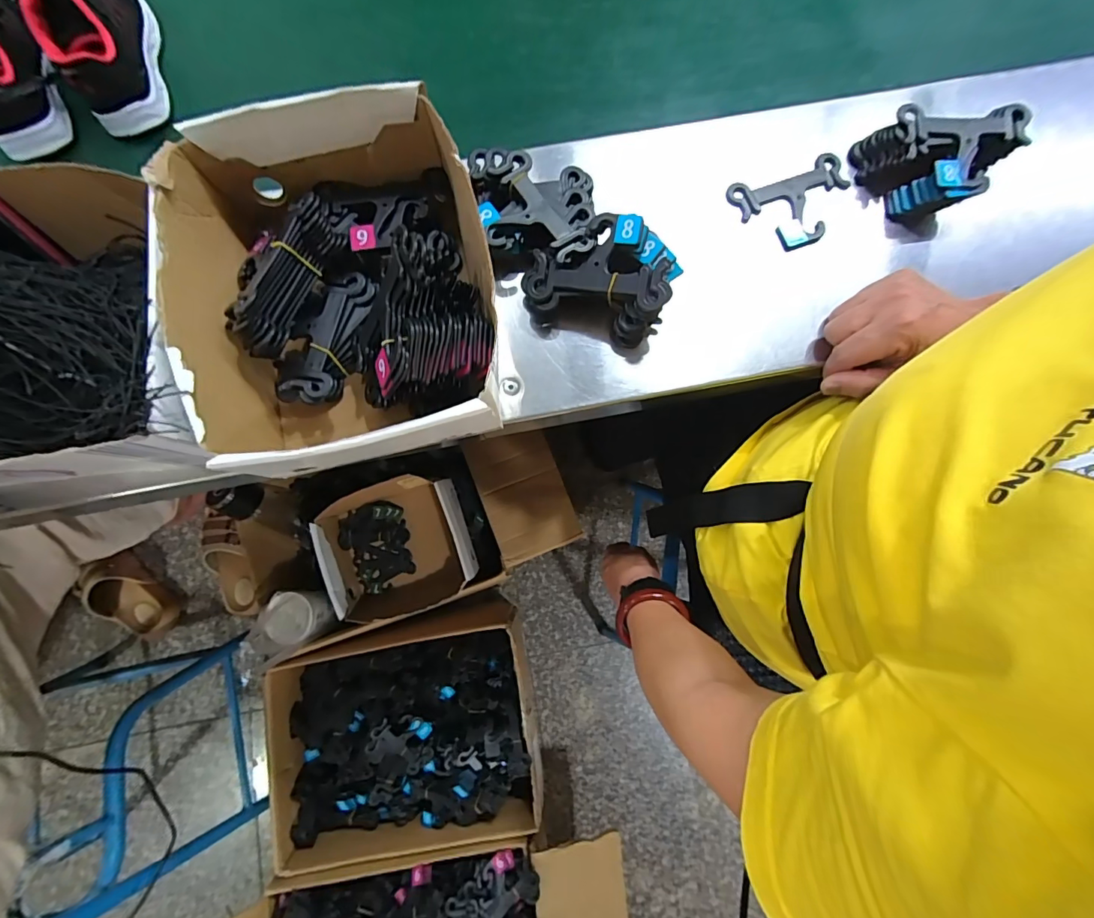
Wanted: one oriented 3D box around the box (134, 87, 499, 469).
[{"bbox_3d":[-0.146,-0.117,0.334,0.203,0.090,0.242,-14,83,-2],"label":"box"}]

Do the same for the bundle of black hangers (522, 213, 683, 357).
[{"bbox_3d":[0.042,-0.142,0.362,0.113,0.043,0.091,13,83,1],"label":"bundle of black hangers"}]

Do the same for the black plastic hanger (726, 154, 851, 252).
[{"bbox_3d":[0.215,-0.217,0.395,0.102,0.006,0.071,-20,83,-3],"label":"black plastic hanger"}]

